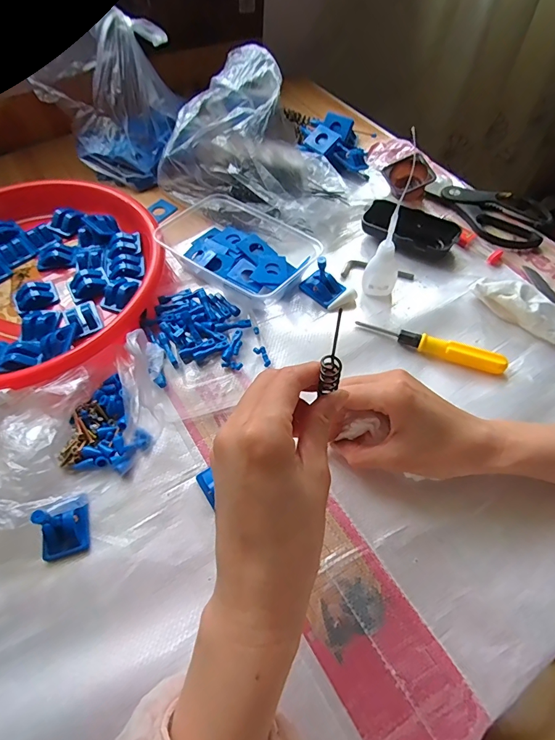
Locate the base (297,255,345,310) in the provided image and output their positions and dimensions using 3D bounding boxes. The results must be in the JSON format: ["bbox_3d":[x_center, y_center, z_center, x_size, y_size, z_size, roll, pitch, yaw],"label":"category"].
[{"bbox_3d":[0.048,-0.099,0.426,0.044,0.045,0.030,38,67,21],"label":"base"}]

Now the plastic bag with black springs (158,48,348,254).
[{"bbox_3d":[-0.020,-0.271,0.480,0.227,0.134,0.128,26,63,16],"label":"plastic bag with black springs"}]

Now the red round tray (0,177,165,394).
[{"bbox_3d":[-0.282,-0.107,0.451,0.299,0.049,0.299,-1,59,1],"label":"red round tray"}]

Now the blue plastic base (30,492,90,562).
[{"bbox_3d":[-0.167,0.116,0.303,0.032,0.042,0.042,-14,60,-7],"label":"blue plastic base"}]

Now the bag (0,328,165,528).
[{"bbox_3d":[-0.178,0.048,0.349,0.179,0.035,0.119,-27,62,-14],"label":"bag"}]

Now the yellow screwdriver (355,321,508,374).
[{"bbox_3d":[0.148,-0.025,0.391,0.139,0.017,0.016,20,62,12],"label":"yellow screwdriver"}]

